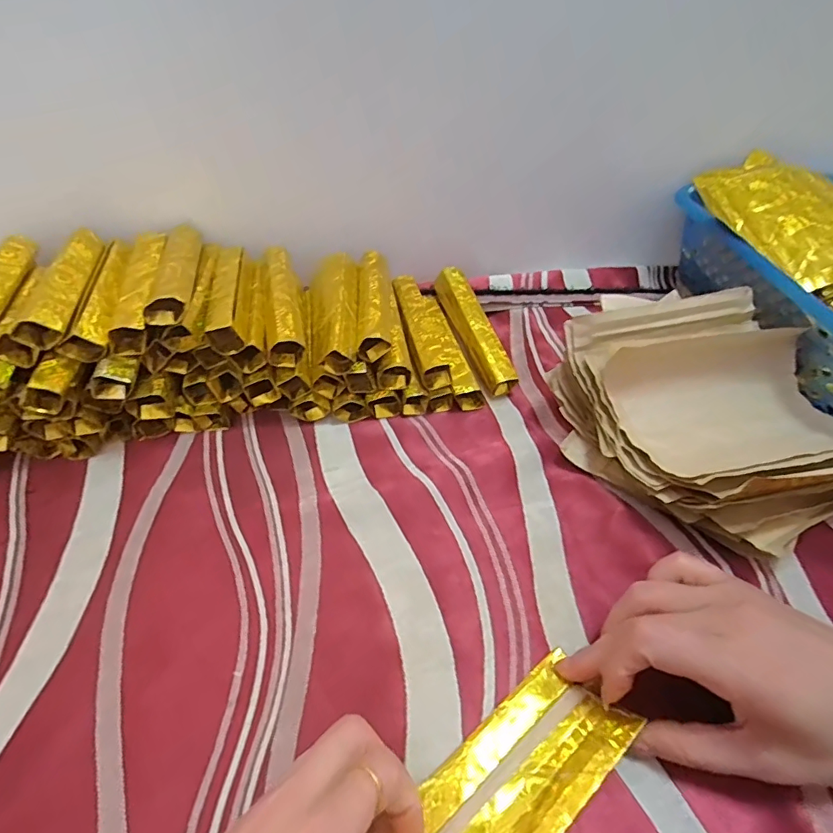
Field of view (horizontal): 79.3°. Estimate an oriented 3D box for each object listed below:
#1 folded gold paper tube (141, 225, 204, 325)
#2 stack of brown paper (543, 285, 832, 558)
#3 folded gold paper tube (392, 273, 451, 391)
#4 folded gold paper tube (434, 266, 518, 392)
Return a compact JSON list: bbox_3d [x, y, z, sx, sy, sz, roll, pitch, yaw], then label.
[{"bbox_3d":[-0.175,-0.111,0.366,0.029,0.016,0.128,-9,45,-9],"label":"folded gold paper tube"},{"bbox_3d":[0.198,-0.001,0.330,0.165,0.078,0.163,-18,47,-17],"label":"stack of brown paper"},{"bbox_3d":[0.001,-0.074,0.418,0.023,0.025,0.127,-10,45,-10],"label":"folded gold paper tube"},{"bbox_3d":[0.048,-0.076,0.433,0.025,0.021,0.131,-14,60,-14],"label":"folded gold paper tube"}]

